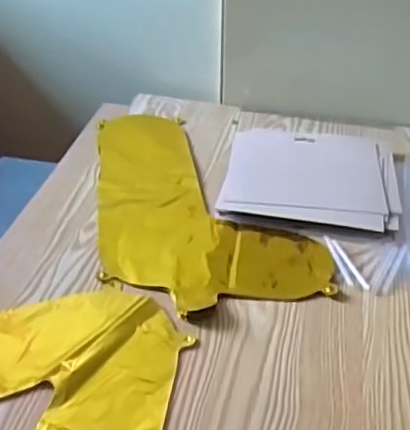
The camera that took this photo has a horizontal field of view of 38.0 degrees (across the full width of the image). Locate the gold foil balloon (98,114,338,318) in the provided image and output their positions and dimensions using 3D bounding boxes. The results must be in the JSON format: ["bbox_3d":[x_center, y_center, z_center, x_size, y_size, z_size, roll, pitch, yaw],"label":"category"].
[{"bbox_3d":[-0.021,-0.028,0.734,0.226,0.007,0.397,-8,37,-11],"label":"gold foil balloon"}]

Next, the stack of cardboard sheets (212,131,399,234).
[{"bbox_3d":[0.133,-0.051,0.746,0.205,0.021,0.174,7,37,9],"label":"stack of cardboard sheets"}]

